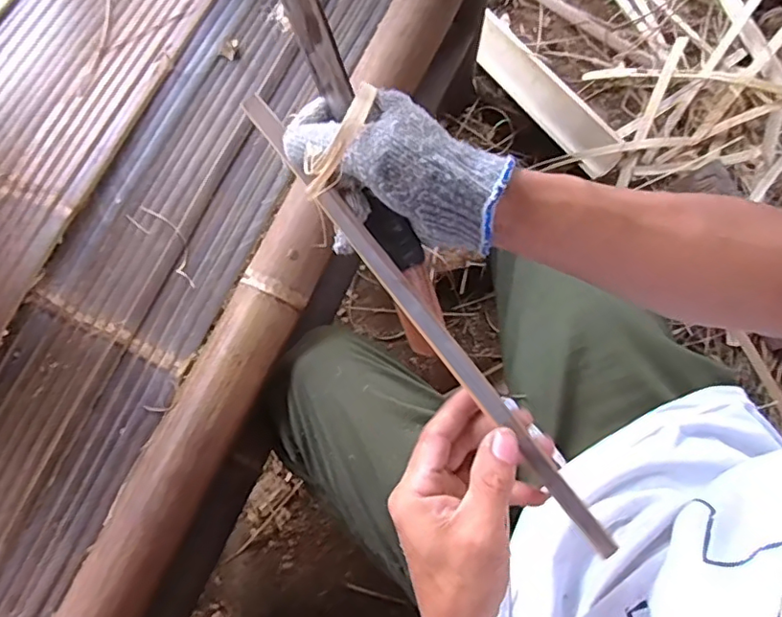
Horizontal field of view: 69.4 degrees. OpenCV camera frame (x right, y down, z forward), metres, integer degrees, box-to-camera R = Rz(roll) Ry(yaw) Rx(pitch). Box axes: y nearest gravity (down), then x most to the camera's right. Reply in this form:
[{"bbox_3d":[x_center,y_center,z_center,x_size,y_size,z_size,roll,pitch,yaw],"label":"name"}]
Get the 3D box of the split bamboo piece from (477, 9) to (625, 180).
[{"bbox_3d":[0.244,-0.346,0.910,0.070,0.028,0.329,-41,74,14],"label":"split bamboo piece"}]

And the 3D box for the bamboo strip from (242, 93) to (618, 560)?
[{"bbox_3d":[0.020,0.005,0.347,0.014,0.006,0.347,-38,86,-7],"label":"bamboo strip"}]

